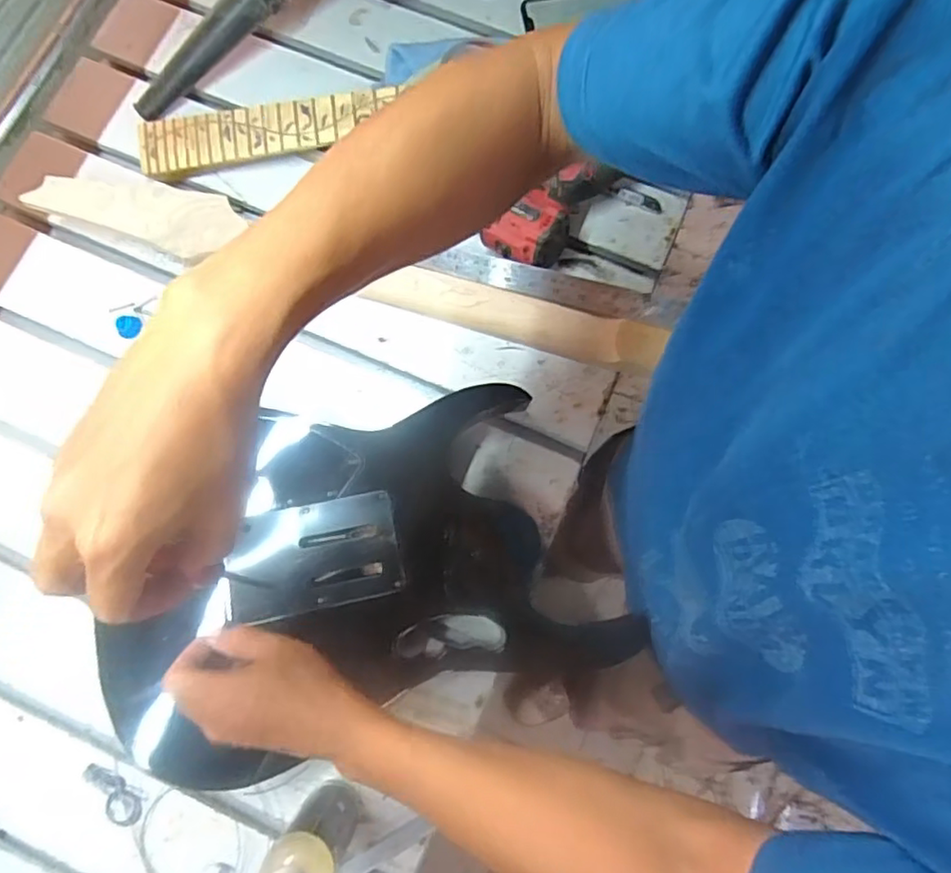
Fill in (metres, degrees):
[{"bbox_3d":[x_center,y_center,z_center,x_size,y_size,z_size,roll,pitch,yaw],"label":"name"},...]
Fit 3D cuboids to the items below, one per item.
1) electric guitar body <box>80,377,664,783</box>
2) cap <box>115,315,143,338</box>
[{"bbox_3d":[-0.099,0.113,0.532,0.403,0.058,0.265,-16,79,-3],"label":"electric guitar body"},{"bbox_3d":[-0.355,-0.113,0.632,0.018,0.016,0.024,34,80,7],"label":"cap"}]

